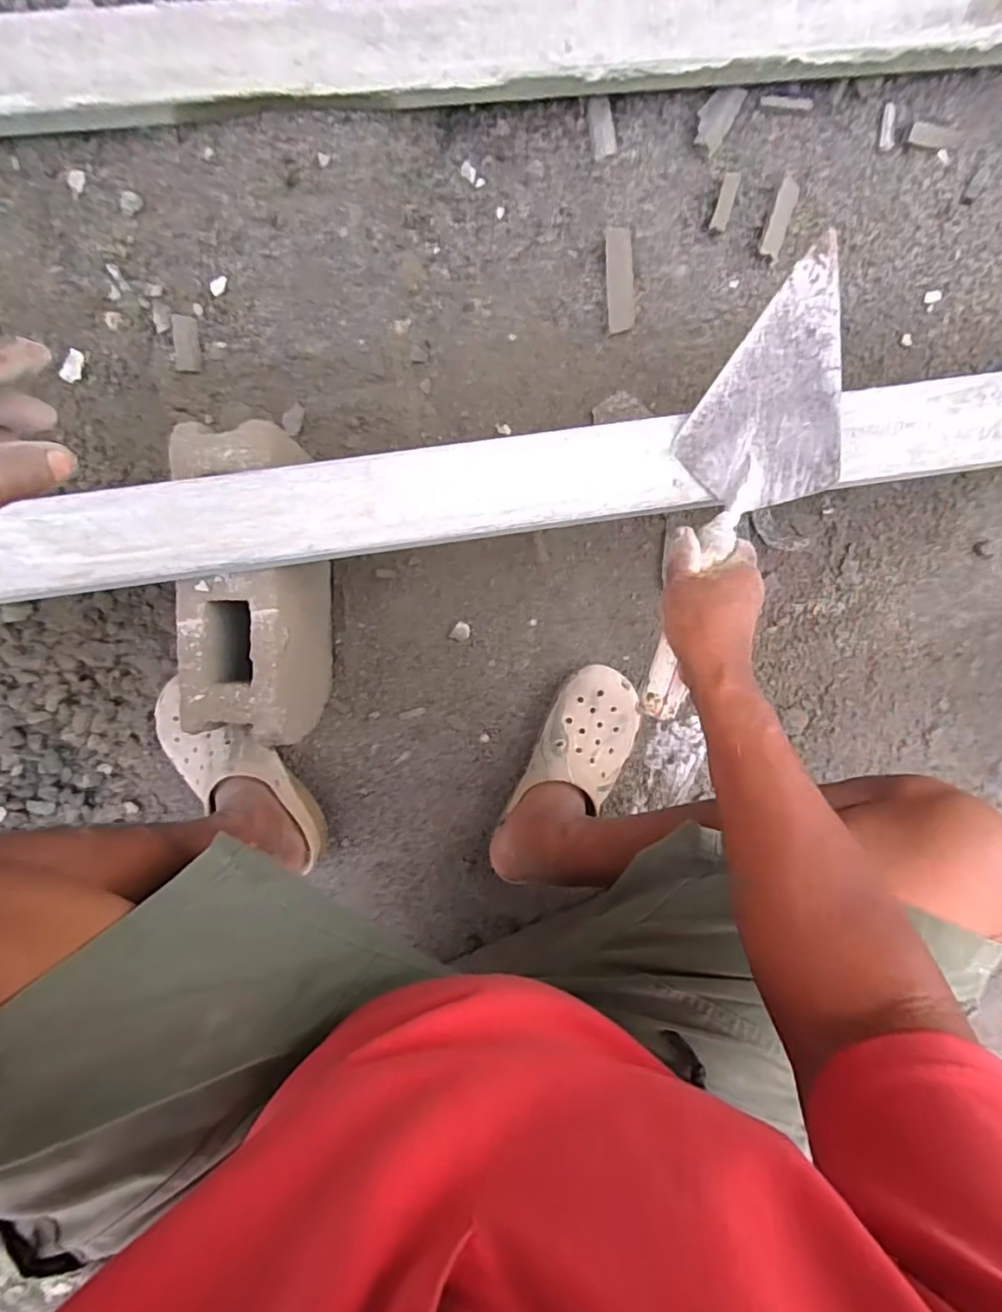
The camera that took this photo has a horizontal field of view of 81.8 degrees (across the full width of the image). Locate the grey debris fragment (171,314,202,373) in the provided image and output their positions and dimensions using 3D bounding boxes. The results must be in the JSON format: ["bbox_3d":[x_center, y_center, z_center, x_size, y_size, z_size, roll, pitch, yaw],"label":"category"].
[{"bbox_3d":[-0.368,-0.365,0.676,0.027,0.006,0.061,0,95,-2],"label":"grey debris fragment"}]

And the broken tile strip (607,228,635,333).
[{"bbox_3d":[0.137,-0.432,0.665,0.032,0.015,0.103,-6,108,-1],"label":"broken tile strip"}]

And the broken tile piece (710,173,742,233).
[{"bbox_3d":[0.258,-0.521,0.663,0.020,0.007,0.057,14,107,-3],"label":"broken tile piece"}]

